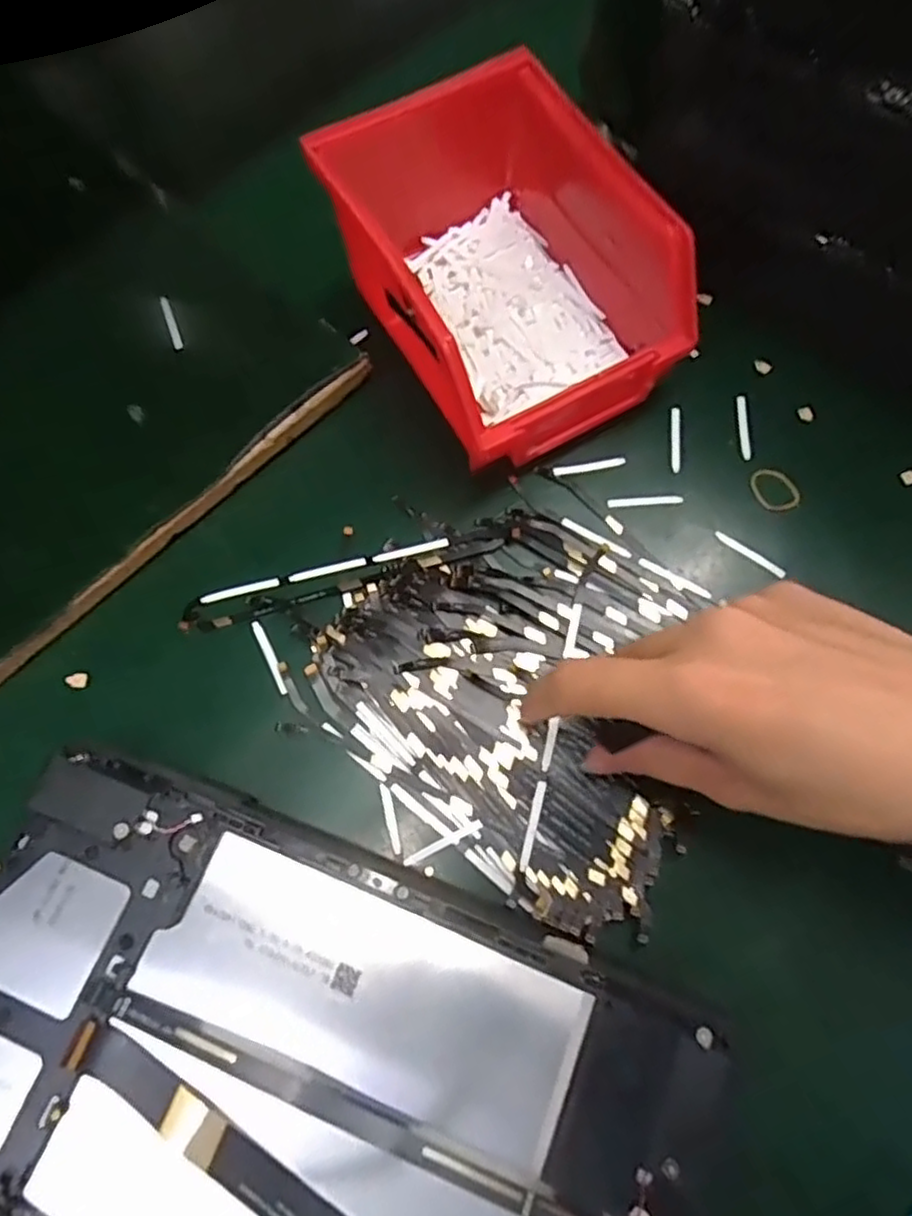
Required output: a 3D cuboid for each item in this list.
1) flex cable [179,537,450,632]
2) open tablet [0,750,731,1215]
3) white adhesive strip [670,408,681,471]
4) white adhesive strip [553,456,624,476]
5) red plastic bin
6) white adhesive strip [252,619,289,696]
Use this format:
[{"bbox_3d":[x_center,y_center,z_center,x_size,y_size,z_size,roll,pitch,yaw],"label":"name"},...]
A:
[{"bbox_3d":[-0.057,-0.010,0.291,0.111,0.004,0.017,-15,65,-4],"label":"flex cable"},{"bbox_3d":[-0.051,0.151,0.209,0.228,0.015,0.148,20,69,6],"label":"open tablet"},{"bbox_3d":[0.098,-0.075,0.313,0.005,0.004,0.031,6,68,0],"label":"white adhesive strip"},{"bbox_3d":[0.058,-0.062,0.308,0.032,0.004,0.005,-12,69,-7],"label":"white adhesive strip"},{"bbox_3d":[0.012,-0.149,0.303,0.106,0.074,0.165,-28,72,-12],"label":"red plastic bin"},{"bbox_3d":[-0.074,0.019,0.279,0.004,0.004,0.032,-24,71,-11],"label":"white adhesive strip"}]

